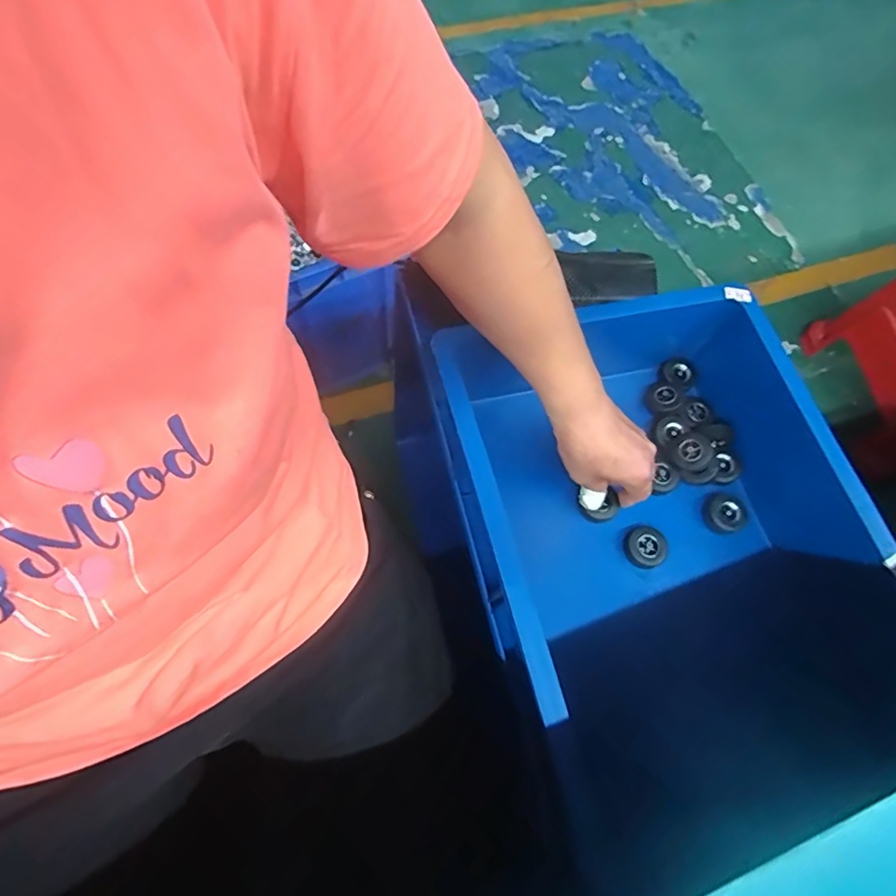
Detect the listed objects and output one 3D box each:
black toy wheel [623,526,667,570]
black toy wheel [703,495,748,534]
[{"bbox_3d":[0.183,0.092,0.497,0.037,0.016,0.036,1,66,-2],"label":"black toy wheel"},{"bbox_3d":[0.266,0.062,0.513,0.039,0.013,0.036,1,66,-2],"label":"black toy wheel"}]

